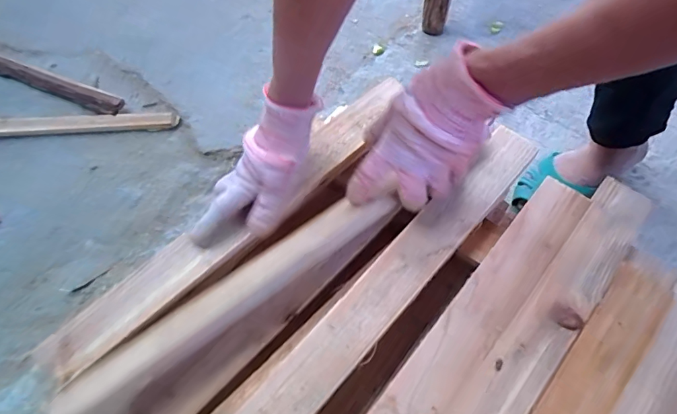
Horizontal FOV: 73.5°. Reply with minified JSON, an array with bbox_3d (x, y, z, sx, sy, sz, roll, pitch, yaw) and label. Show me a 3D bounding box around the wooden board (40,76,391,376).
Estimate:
[{"bbox_3d":[-0.100,0.005,0.490,0.467,0.014,0.057,-42,67,-17],"label":"wooden board"}]

